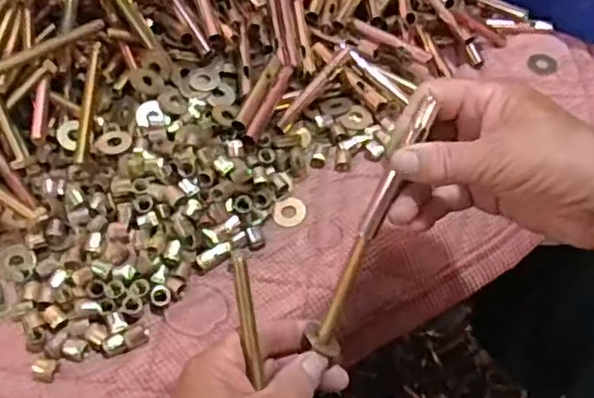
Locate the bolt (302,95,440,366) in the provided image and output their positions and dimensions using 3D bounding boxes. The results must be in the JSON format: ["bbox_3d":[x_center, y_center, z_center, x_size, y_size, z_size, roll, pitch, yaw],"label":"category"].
[{"bbox_3d":[0.041,0.018,0.367,0.016,0.013,0.144,24,98,13],"label":"bolt"}]

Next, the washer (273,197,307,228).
[{"bbox_3d":[-0.005,0.009,0.475,0.022,0.004,0.025,13,52,6],"label":"washer"}]

